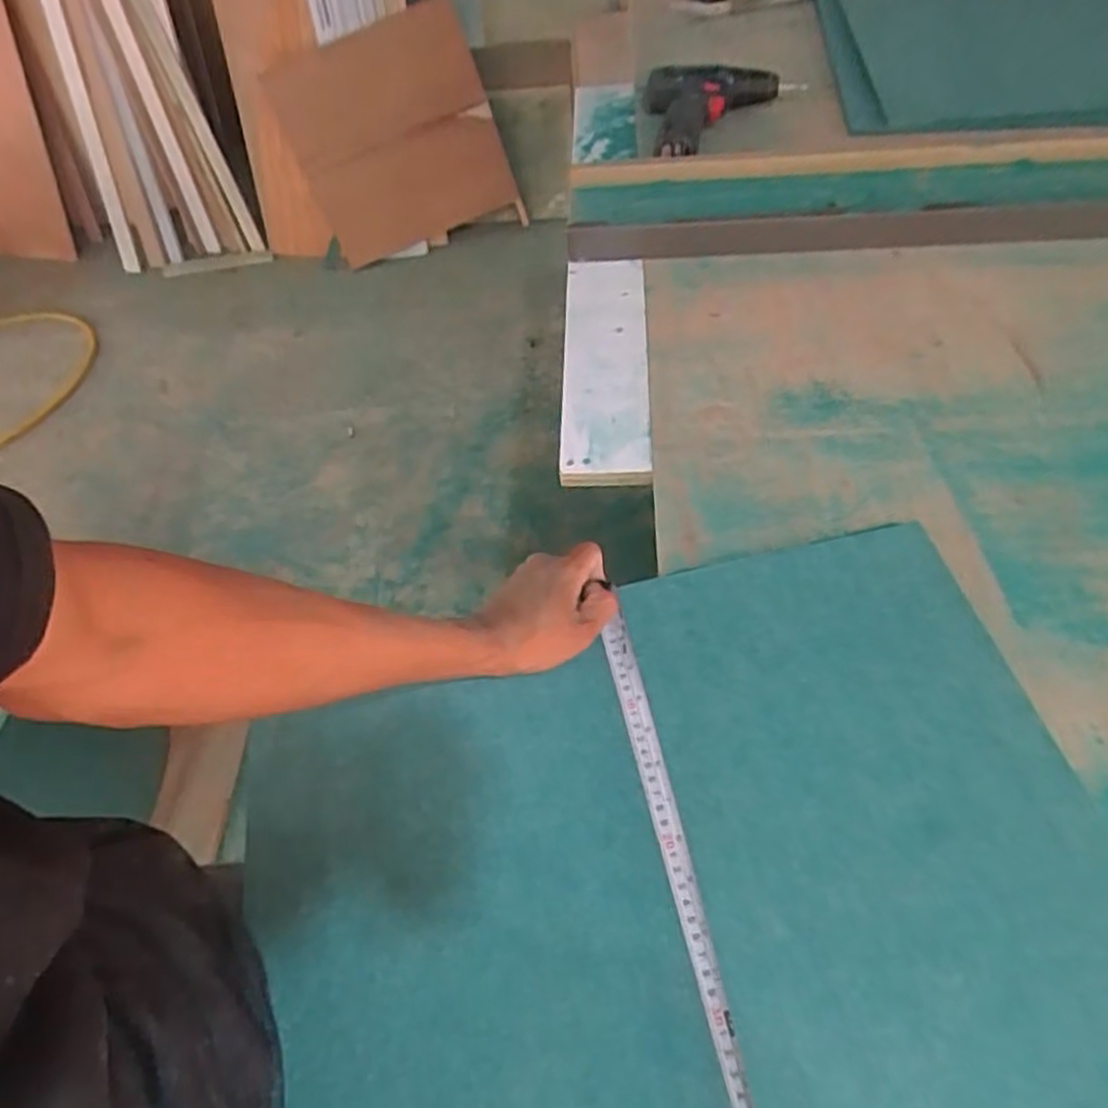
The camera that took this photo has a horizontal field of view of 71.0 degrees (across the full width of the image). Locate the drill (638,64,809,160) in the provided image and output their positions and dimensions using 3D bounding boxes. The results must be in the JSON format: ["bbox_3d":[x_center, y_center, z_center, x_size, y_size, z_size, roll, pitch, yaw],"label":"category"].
[{"bbox_3d":[0.202,-0.532,0.951,0.195,0.057,0.175,7,56,10],"label":"drill"}]

